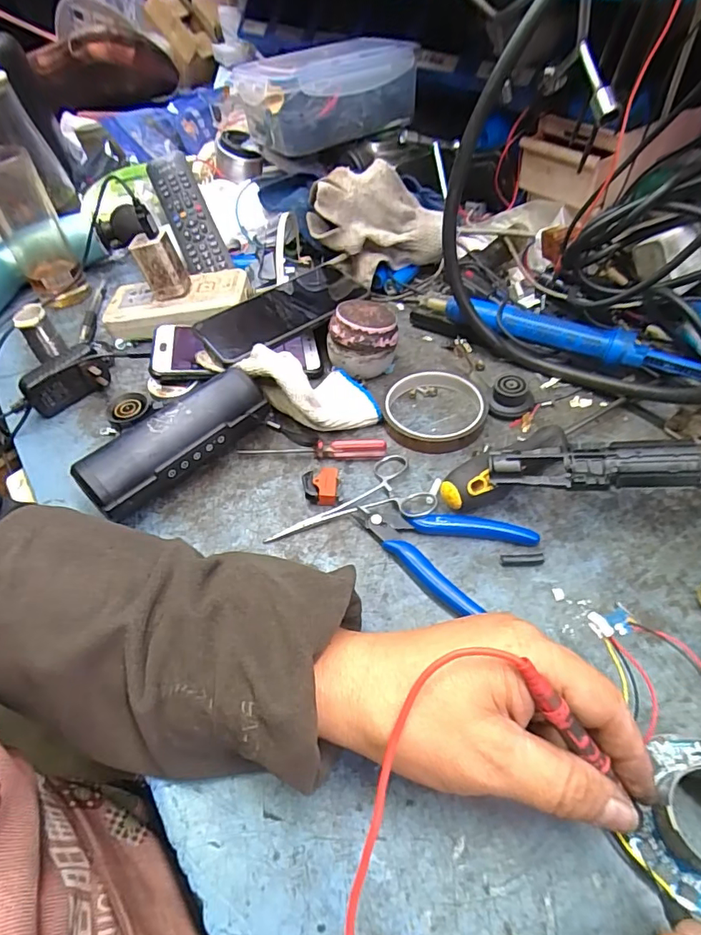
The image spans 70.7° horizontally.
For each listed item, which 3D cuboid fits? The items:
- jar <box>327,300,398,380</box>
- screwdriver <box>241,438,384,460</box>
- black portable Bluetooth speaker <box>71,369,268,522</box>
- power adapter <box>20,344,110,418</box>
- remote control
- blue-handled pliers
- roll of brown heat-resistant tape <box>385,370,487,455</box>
[{"bbox_3d":[0.011,-0.117,0.454,0.061,0.060,0.051,-6,49,0],"label":"jar"},{"bbox_3d":[-0.031,-0.013,0.402,0.120,0.013,0.013,-2,49,3],"label":"screwdriver"},{"bbox_3d":[-0.133,-0.017,0.392,0.045,0.055,0.150,33,60,29],"label":"black portable Bluetooth speaker"},{"bbox_3d":[-0.264,-0.080,0.461,0.070,0.044,0.027,-29,53,-19],"label":"power adapter"},{"bbox_3d":[-0.192,-0.301,0.583,0.048,0.028,0.160,-23,86,-14],"label":"remote control"},{"bbox_3d":[0.059,0.049,0.344,0.110,0.012,0.075,29,58,27],"label":"blue-handled pliers"},{"bbox_3d":[0.071,-0.050,0.421,0.081,0.015,0.086,-3,49,3],"label":"roll of brown heat-resistant tape"}]

